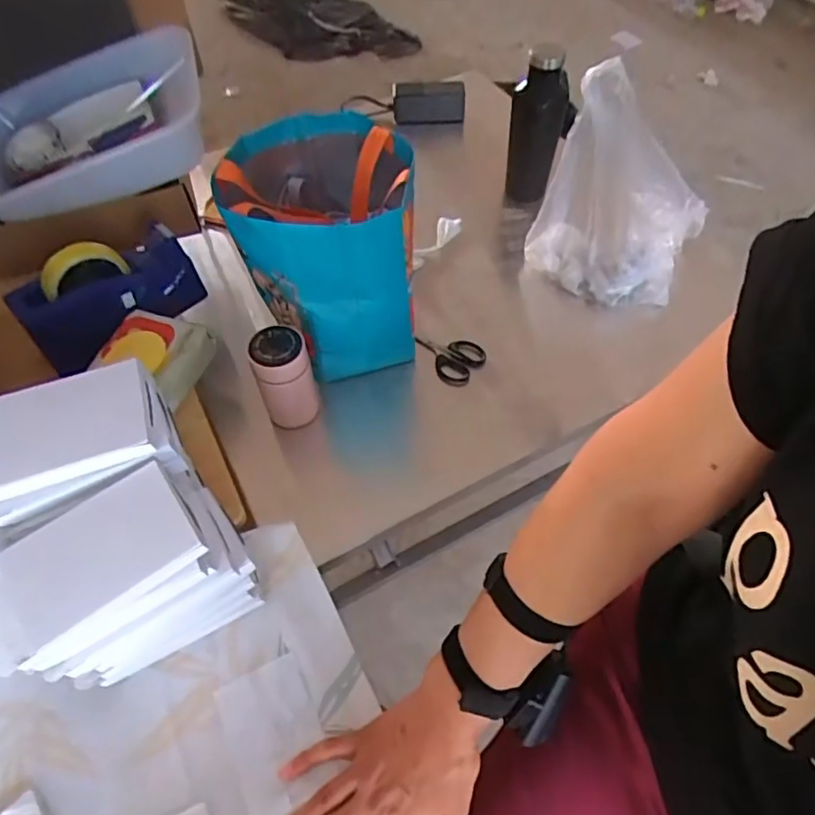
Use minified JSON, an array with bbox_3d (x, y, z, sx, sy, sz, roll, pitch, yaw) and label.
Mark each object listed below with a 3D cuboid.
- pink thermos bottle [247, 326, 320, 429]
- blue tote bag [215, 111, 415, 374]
[{"bbox_3d":[-0.139,-0.033,0.692,0.063,0.125,0.059,-14,56,-7],"label":"pink thermos bottle"},{"bbox_3d":[-0.098,-0.207,0.738,0.198,0.229,0.232,-5,56,-1],"label":"blue tote bag"}]

